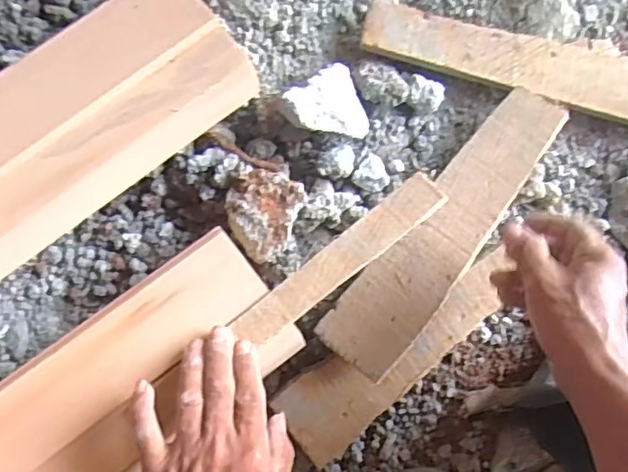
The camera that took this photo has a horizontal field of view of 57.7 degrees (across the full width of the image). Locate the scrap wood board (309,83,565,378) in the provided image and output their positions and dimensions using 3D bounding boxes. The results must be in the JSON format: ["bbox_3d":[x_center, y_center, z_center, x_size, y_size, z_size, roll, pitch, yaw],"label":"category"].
[{"bbox_3d":[0.115,-0.005,0.486,0.065,0.020,0.275,39,85,-2],"label":"scrap wood board"}]

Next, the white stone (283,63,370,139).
[{"bbox_3d":[0.011,-0.116,0.484,0.074,0.050,0.068,0,84,-5],"label":"white stone"}]

